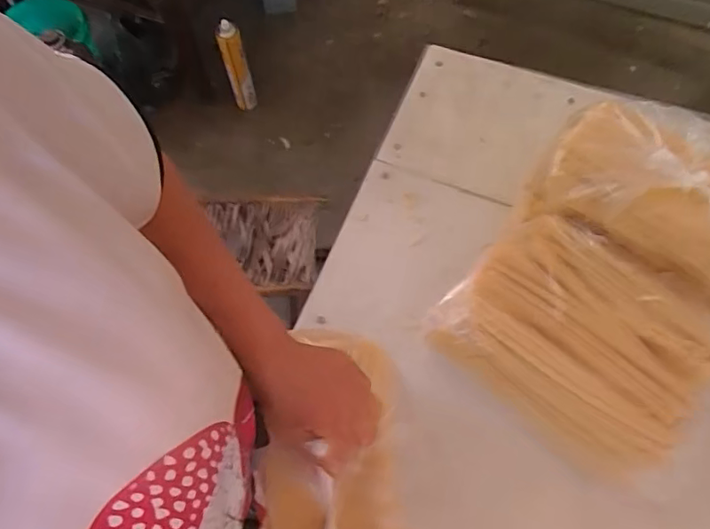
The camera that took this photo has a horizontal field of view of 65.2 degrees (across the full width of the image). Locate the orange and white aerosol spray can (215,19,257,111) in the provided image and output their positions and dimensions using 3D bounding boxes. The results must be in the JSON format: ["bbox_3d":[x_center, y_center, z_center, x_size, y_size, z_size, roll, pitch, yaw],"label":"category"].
[{"bbox_3d":[-0.355,-0.586,1.683,0.074,0.312,0.074,0,65,0],"label":"orange and white aerosol spray can"}]

